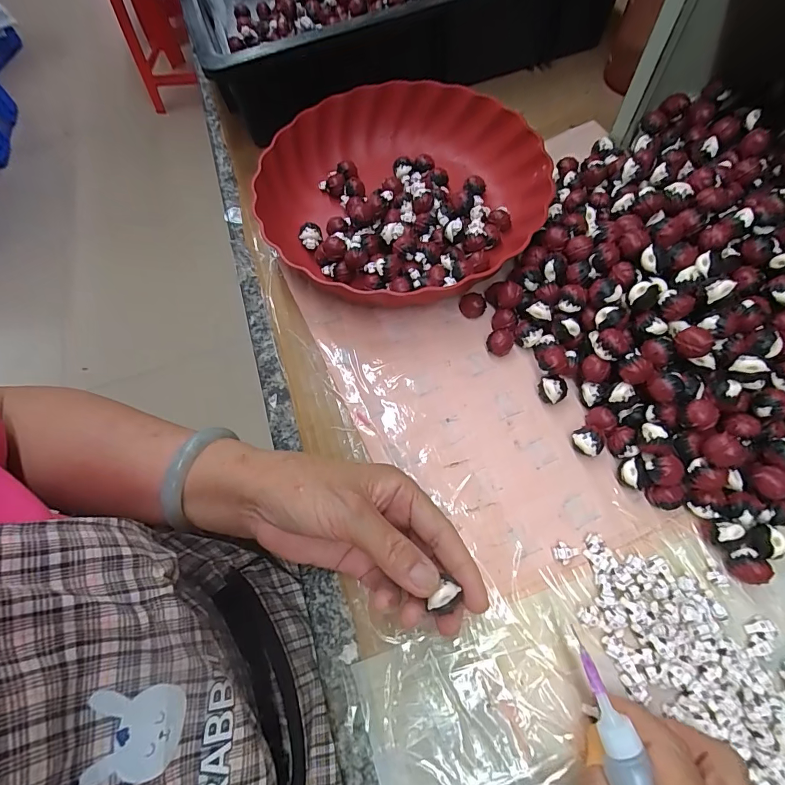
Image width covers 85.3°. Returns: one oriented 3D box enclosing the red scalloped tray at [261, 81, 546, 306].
[{"bbox_3d":[0.009,-0.179,0.381,0.238,0.045,0.245,39,73,18],"label":"red scalloped tray"}]

